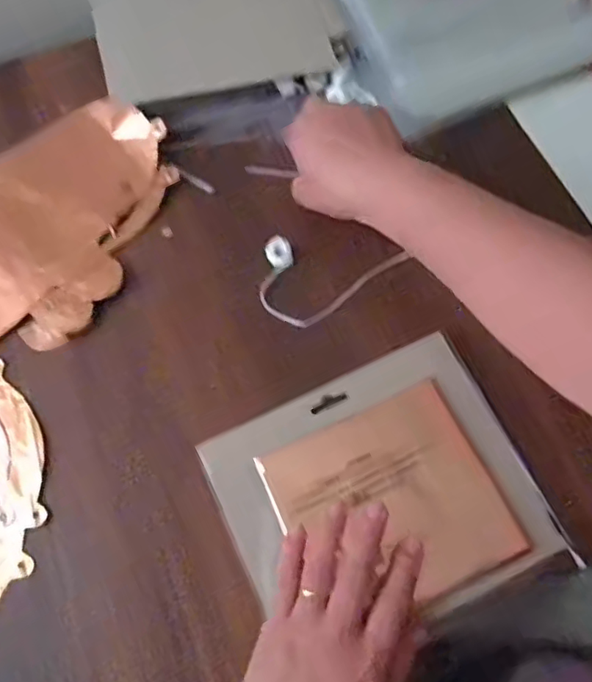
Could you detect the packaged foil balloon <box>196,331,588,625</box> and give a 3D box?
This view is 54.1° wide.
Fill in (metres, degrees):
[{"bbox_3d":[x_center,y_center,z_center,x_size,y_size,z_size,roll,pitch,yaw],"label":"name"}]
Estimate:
[{"bbox_3d":[0.055,0.101,0.386,0.194,0.011,0.163,-23,71,-10],"label":"packaged foil balloon"}]

